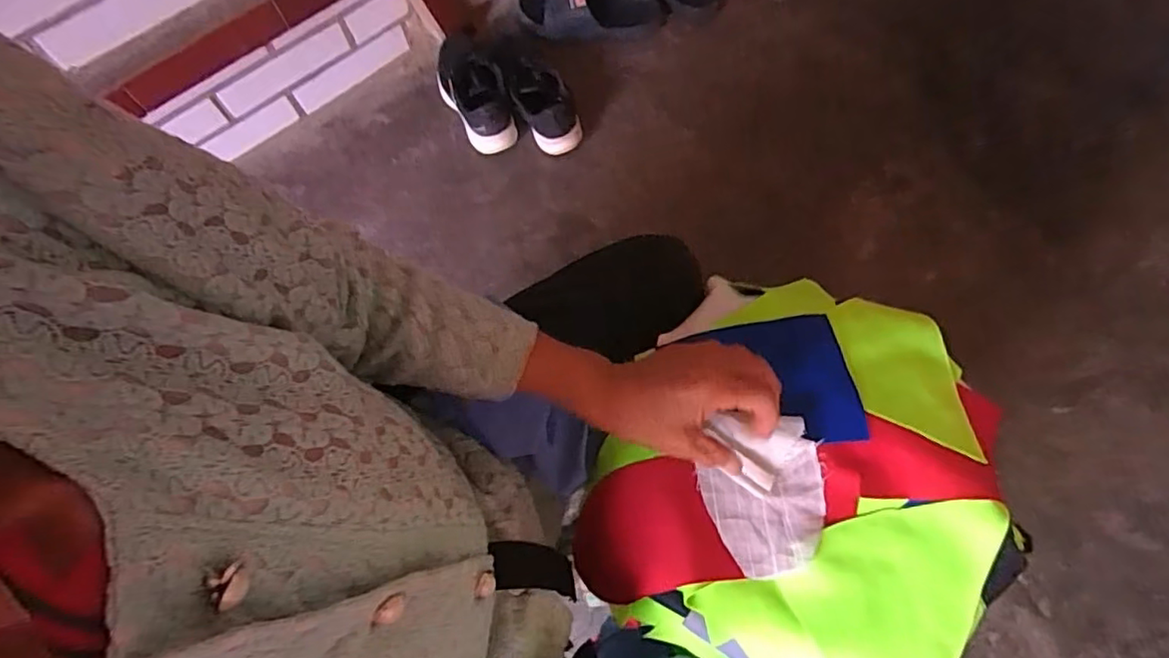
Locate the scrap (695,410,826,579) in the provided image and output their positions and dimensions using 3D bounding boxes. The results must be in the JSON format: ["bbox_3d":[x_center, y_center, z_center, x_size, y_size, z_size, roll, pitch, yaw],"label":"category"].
[{"bbox_3d":[0.136,0.123,0.455,0.088,0.020,0.112,-8,70,-1],"label":"scrap"}]

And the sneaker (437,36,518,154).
[{"bbox_3d":[-0.198,-0.421,1.089,0.107,0.090,0.219,-20,71,-5],"label":"sneaker"}]

